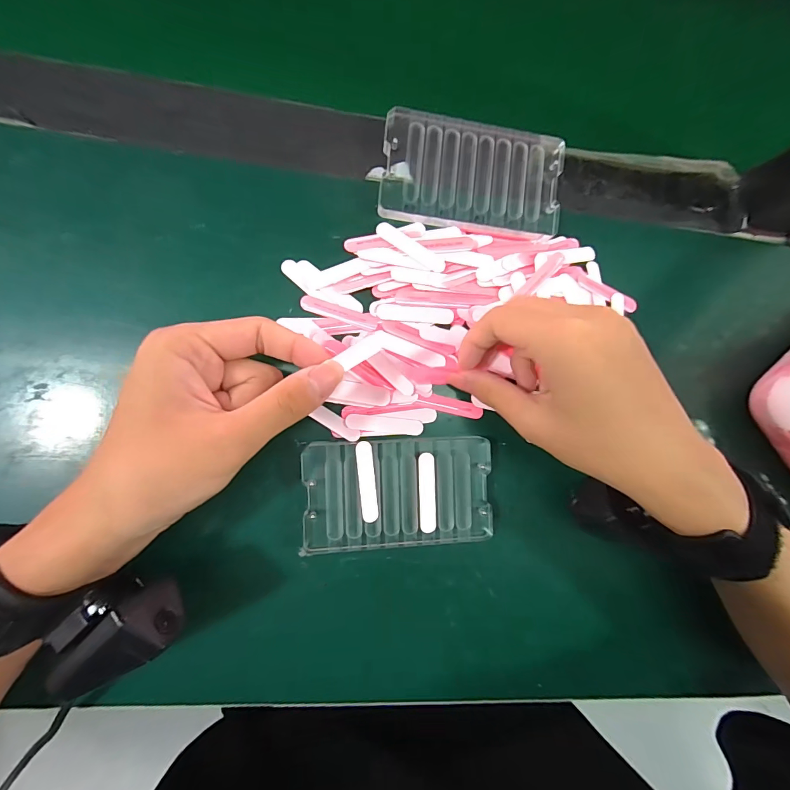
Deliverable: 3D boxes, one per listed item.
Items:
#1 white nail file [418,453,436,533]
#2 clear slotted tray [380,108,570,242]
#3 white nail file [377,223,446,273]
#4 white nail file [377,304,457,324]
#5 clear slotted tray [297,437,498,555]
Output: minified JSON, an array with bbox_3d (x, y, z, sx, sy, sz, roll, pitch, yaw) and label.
[{"bbox_3d":[0.021,0.063,0.247,0.011,0.004,0.050,-1,89,-8],"label":"white nail file"},{"bbox_3d":[0.054,-0.149,0.260,0.121,0.010,0.069,5,88,-8],"label":"clear slotted tray"},{"bbox_3d":[0.011,-0.097,0.254,0.050,0.006,0.010,35,85,-6],"label":"white nail file"},{"bbox_3d":[0.014,-0.053,0.253,0.050,0.004,0.010,2,88,-8],"label":"white nail file"},{"bbox_3d":[0.003,0.063,0.251,0.121,0.011,0.068,-1,89,-8],"label":"clear slotted tray"}]

